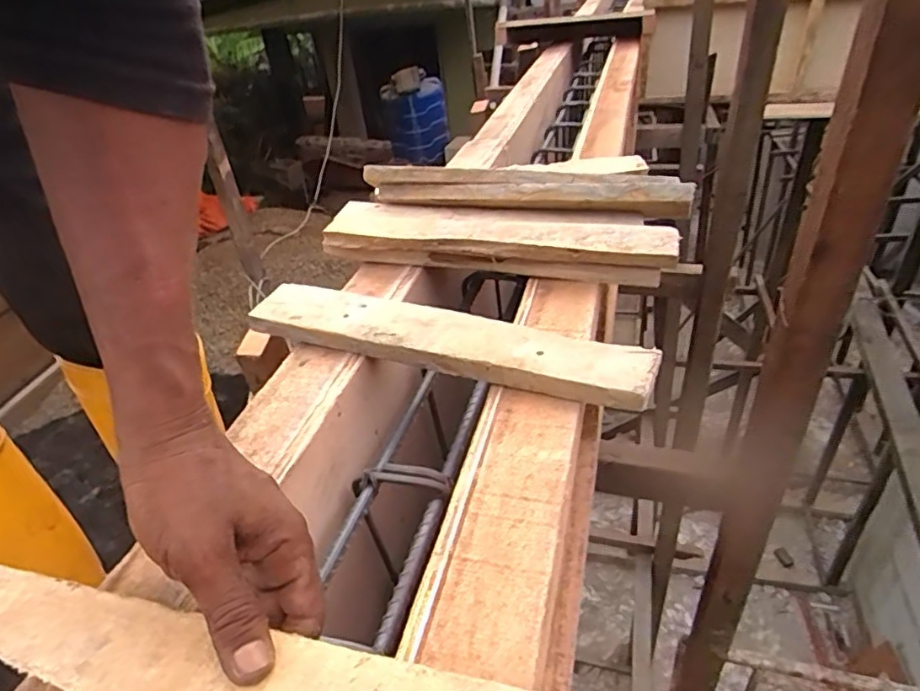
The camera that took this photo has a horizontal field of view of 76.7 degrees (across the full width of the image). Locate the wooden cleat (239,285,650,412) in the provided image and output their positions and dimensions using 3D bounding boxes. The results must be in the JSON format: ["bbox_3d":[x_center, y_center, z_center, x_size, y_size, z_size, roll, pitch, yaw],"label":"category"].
[{"bbox_3d":[-0.018,-0.007,0.466,0.332,0.017,0.059,10,49,21],"label":"wooden cleat"}]

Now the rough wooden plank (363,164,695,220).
[{"bbox_3d":[0.061,-0.166,0.625,0.347,0.041,0.047,5,37,16],"label":"rough wooden plank"}]

